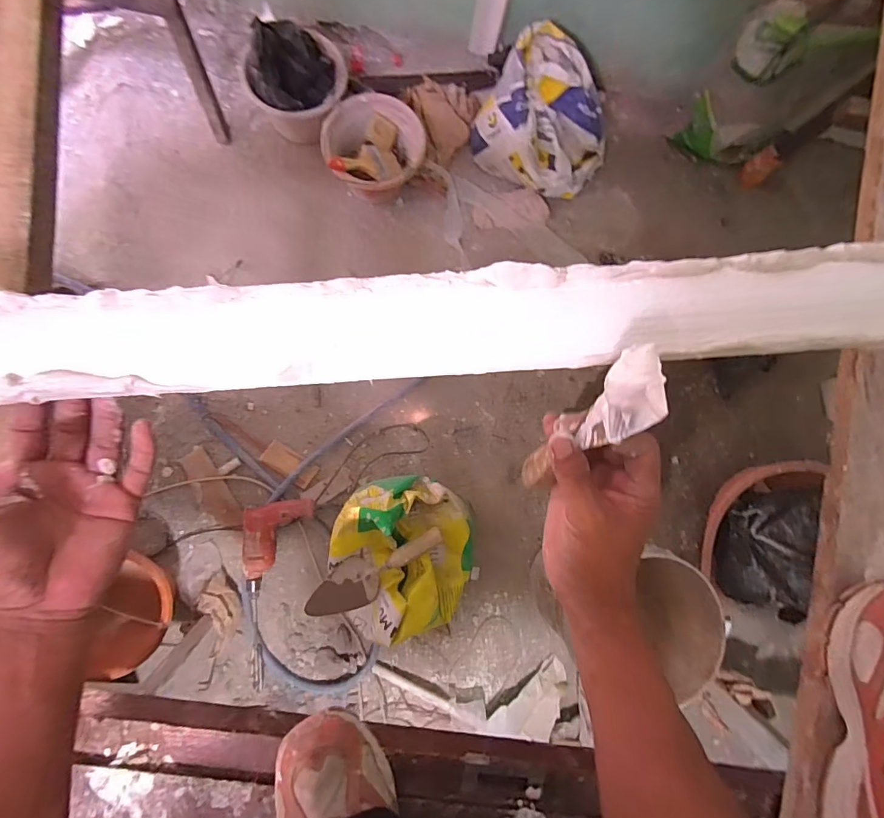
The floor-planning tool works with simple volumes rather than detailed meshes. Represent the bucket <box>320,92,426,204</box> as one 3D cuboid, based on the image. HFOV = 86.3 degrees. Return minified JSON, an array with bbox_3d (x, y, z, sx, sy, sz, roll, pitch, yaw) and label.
[{"bbox_3d":[-0.179,-0.674,1.247,0.251,0.169,0.244,4,83,-6],"label":"bucket"}]

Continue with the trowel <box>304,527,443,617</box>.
[{"bbox_3d":[-0.122,0.306,0.866,0.269,0.045,0.087,-20,86,-8],"label":"trowel"}]

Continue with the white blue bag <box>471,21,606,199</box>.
[{"bbox_3d":[0.273,-0.745,1.253,0.335,0.288,0.225,39,81,-1],"label":"white blue bag"}]

